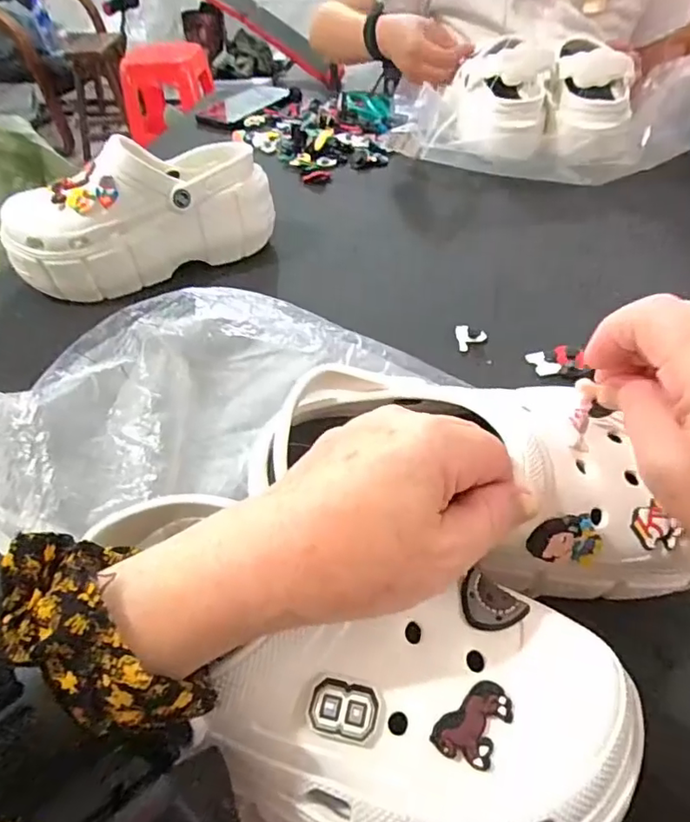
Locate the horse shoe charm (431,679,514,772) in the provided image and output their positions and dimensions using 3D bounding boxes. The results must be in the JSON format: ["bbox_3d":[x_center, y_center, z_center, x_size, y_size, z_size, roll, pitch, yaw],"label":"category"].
[{"bbox_3d":[0.045,0.107,0.196,0.020,0.007,0.028,26,53,25],"label":"horse shoe charm"}]

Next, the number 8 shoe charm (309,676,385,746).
[{"bbox_3d":[0.000,0.103,0.196,0.024,0.004,0.019,14,72,2],"label":"number 8 shoe charm"}]

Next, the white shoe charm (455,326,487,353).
[{"bbox_3d":[0.103,-0.060,0.470,0.026,0.010,0.021,7,47,10],"label":"white shoe charm"}]

